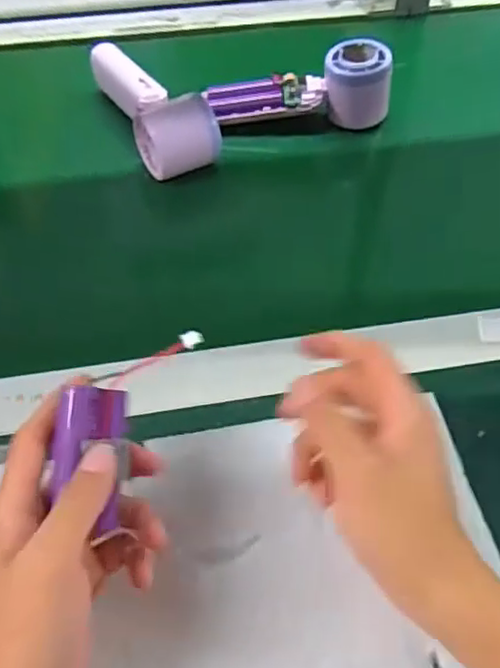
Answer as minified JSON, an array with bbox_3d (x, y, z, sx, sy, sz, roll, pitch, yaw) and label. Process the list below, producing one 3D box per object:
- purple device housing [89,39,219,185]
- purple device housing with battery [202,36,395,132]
[{"bbox_3d":[-0.084,-0.200,0.558,0.061,0.077,0.160,-21,57,-13],"label":"purple device housing"},{"bbox_3d":[0.043,-0.212,0.567,0.155,0.061,0.051,-6,54,-3],"label":"purple device housing with battery"}]

